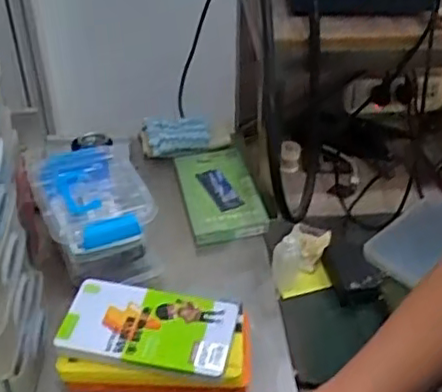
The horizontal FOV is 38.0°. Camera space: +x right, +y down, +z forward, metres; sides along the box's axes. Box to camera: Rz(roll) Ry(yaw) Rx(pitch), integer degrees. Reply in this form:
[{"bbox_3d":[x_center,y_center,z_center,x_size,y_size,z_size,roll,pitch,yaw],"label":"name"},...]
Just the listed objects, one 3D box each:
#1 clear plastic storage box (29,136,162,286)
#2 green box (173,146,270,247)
[{"bbox_3d":[-0.163,0.029,0.840,0.129,0.102,0.170,-16,41,-19],"label":"clear plastic storage box"},{"bbox_3d":[-0.005,-0.011,0.967,0.109,0.029,0.203,-9,39,-11],"label":"green box"}]

